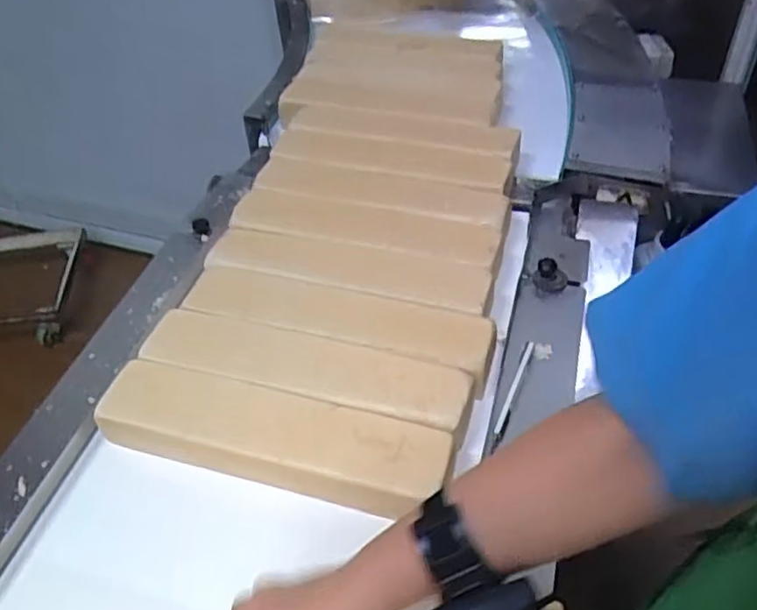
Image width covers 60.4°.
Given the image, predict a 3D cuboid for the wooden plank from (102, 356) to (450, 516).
[{"bbox_3d":[-0.104,0.131,0.644,0.343,0.059,0.084,11,48,15],"label":"wooden plank"}]

